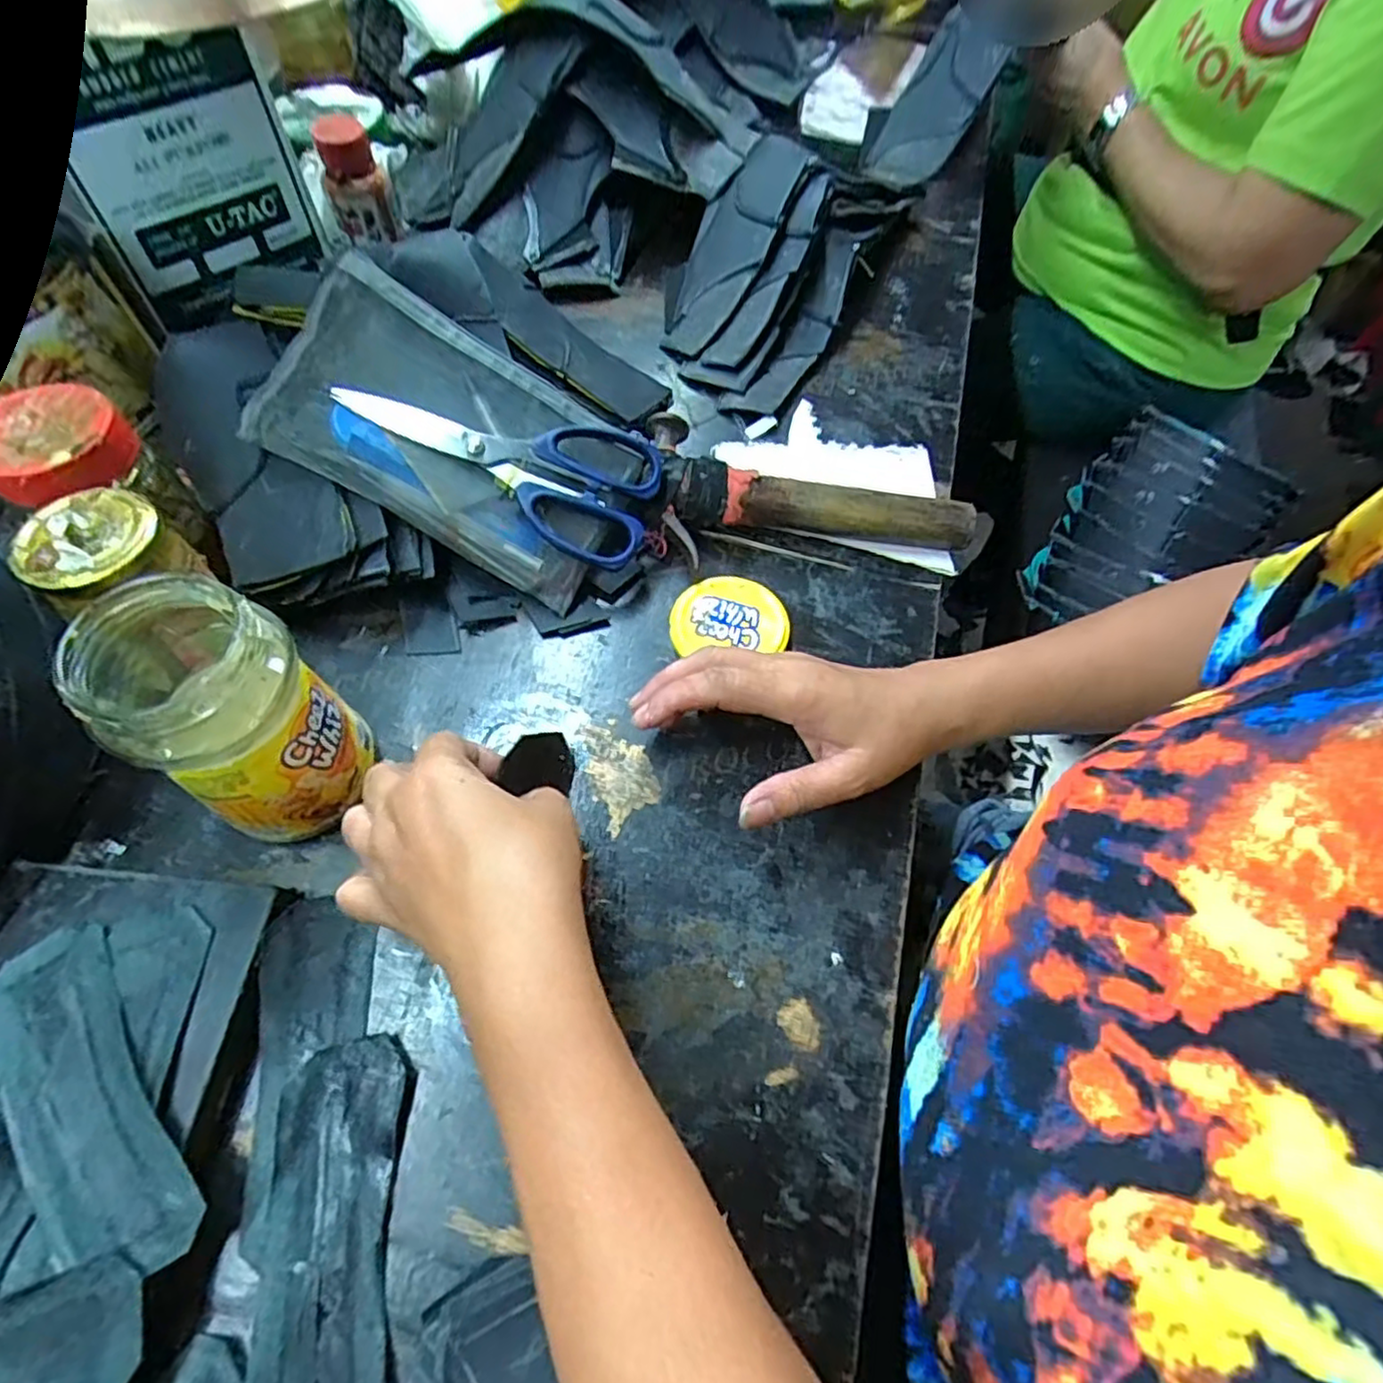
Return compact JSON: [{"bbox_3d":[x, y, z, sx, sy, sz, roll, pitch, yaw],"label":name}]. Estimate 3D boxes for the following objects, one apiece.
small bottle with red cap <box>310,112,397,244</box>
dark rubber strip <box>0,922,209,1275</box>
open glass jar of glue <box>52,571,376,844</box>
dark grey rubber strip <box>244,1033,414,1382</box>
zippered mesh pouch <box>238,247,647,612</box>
[{"bbox_3d":[-0.271,-0.407,0.553,0.045,0.069,0.049,-30,66,-16],"label":"small bottle with red cap"},{"bbox_3d":[-0.246,0.164,0.280,0.048,0.005,0.144,-34,66,-20],"label":"dark rubber strip"},{"bbox_3d":[-0.201,0.014,0.320,0.069,0.132,0.074,1,59,-1],"label":"open glass jar of glue"},{"bbox_3d":[-0.145,0.225,0.273,0.055,0.007,0.151,-6,60,-5],"label":"dark grey rubber strip"},{"bbox_3d":[-0.141,-0.154,0.418,0.205,0.021,0.124,27,76,-11],"label":"zippered mesh pouch"}]

